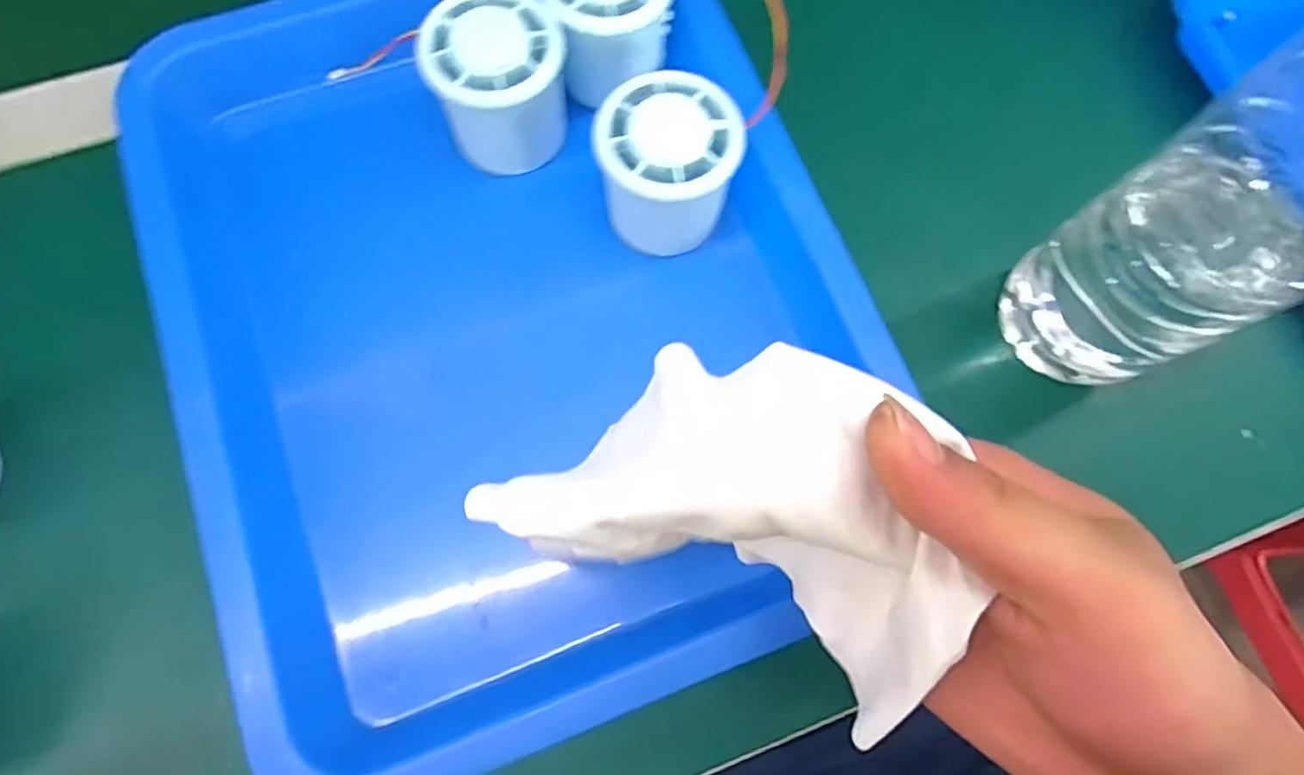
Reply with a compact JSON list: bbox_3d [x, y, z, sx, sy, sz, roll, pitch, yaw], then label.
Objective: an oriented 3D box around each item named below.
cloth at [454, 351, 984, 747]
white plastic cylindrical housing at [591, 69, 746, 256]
[{"bbox_3d":[0.026,0.031,0.184,0.114,0.057,0.072,28,74,7],"label":"cloth"},{"bbox_3d":[0.006,-0.090,0.289,0.056,0.051,0.057,0,73,-2],"label":"white plastic cylindrical housing"}]

